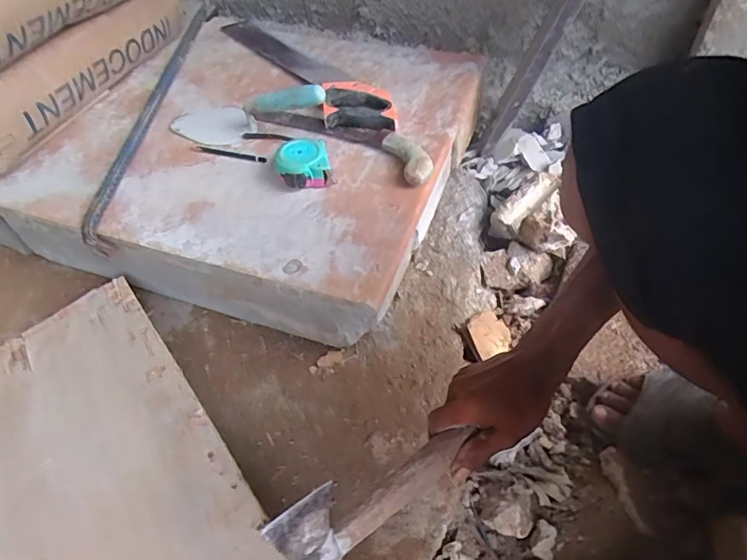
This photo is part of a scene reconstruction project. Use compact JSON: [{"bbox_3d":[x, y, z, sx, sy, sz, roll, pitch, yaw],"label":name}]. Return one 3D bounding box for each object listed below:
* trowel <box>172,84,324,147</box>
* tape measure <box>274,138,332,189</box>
[{"bbox_3d":[-0.193,-0.259,0.777,0.276,0.057,0.096,-5,49,28],"label":"trowel"},{"bbox_3d":[-0.099,-0.171,0.714,0.073,0.035,0.077,-2,52,4],"label":"tape measure"}]

